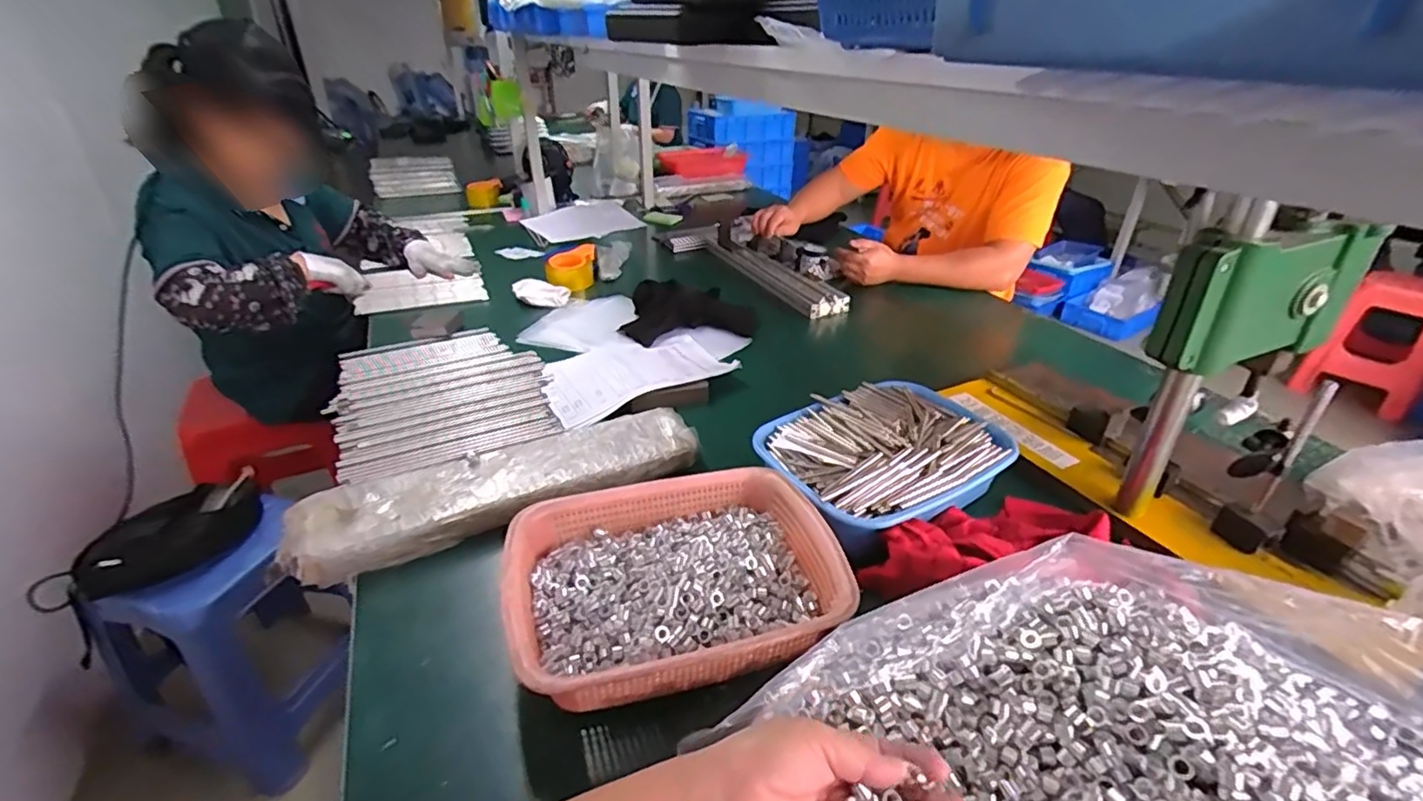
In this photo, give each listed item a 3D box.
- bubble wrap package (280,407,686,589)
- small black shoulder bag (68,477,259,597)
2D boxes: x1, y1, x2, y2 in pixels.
[{"bbox_3d":[-0.236,0.095,0.714,0.455,0.042,0.113,-16,35,-26],"label":"bubble wrap package"},{"bbox_3d":[-0.915,0.226,1.035,0.143,0.063,0.262,25,39,34],"label":"small black shoulder bag"}]

